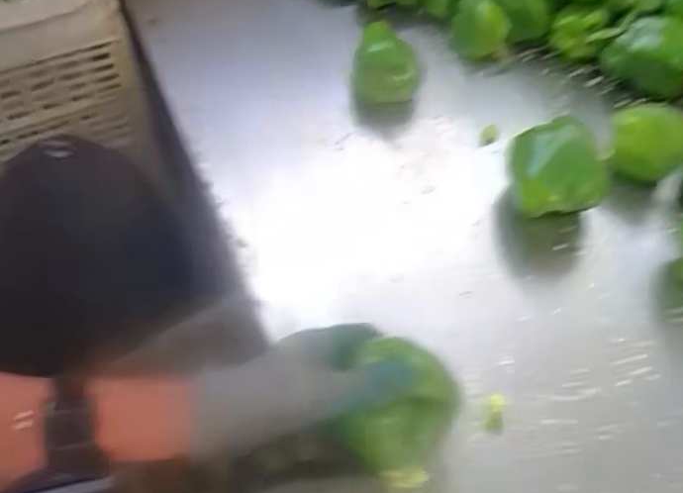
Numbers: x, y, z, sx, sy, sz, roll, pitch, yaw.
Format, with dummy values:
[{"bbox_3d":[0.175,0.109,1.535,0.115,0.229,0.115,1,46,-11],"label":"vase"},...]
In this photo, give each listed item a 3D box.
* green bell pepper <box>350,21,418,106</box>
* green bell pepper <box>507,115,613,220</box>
[{"bbox_3d":[0.058,-0.234,0.783,0.083,0.079,0.092,4,54,2],"label":"green bell pepper"},{"bbox_3d":[0.227,-0.075,0.674,0.097,0.089,0.083,8,54,4],"label":"green bell pepper"}]

